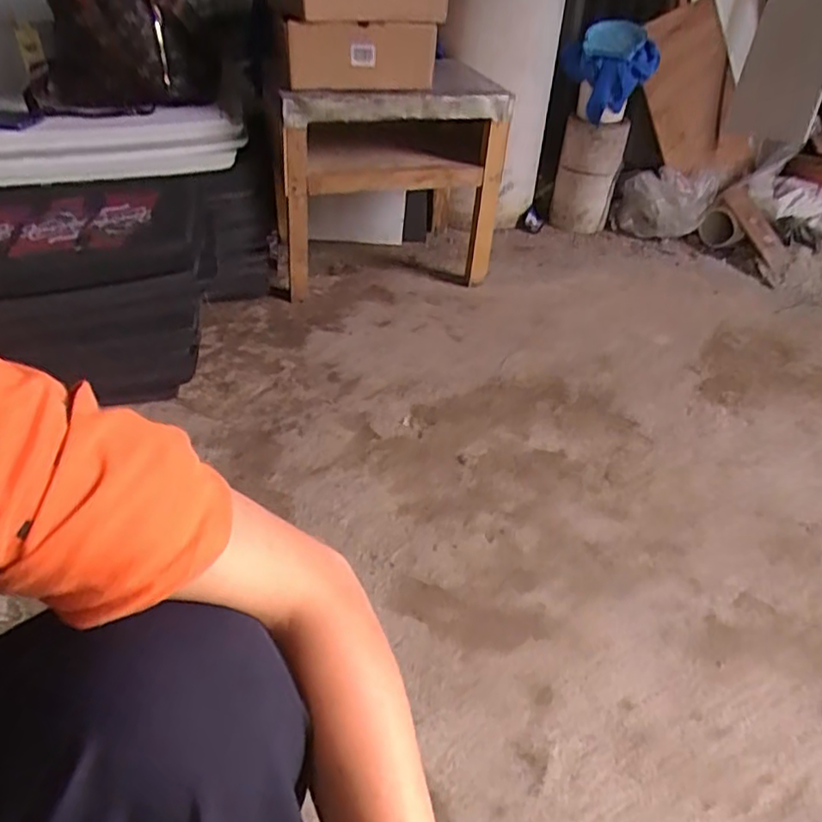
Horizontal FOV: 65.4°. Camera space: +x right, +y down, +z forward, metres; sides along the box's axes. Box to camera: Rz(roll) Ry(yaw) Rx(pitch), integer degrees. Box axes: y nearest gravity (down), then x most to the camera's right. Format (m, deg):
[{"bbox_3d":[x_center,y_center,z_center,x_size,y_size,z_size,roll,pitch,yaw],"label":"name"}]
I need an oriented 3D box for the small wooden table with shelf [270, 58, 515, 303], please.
[{"bbox_3d":[-0.057,-0.469,1.323,0.445,0.382,0.317,-7,39,-13],"label":"small wooden table with shelf"}]

